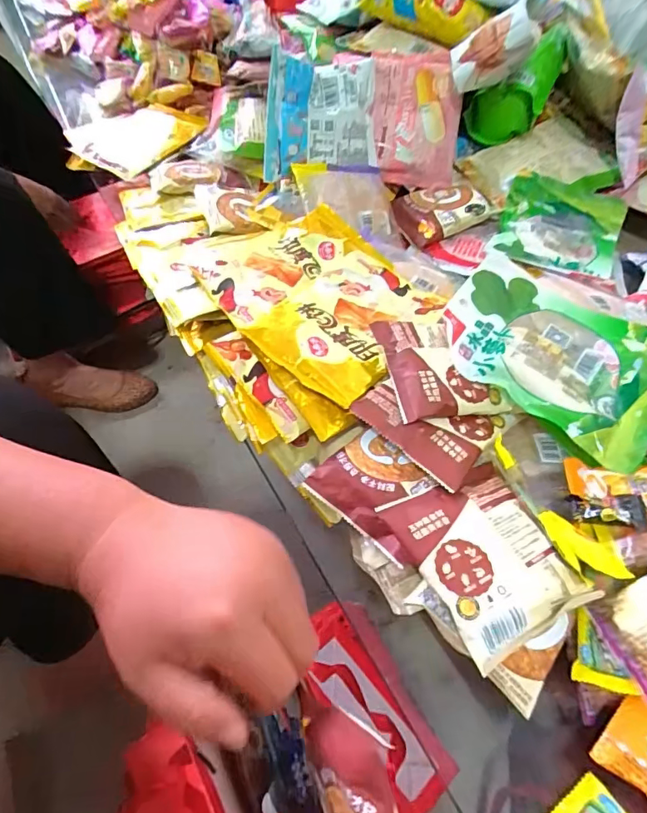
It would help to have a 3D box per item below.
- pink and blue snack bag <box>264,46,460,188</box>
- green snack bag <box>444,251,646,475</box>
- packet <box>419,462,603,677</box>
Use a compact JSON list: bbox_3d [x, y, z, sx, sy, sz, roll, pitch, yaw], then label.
[{"bbox_3d":[0.044,-0.315,0.526,0.204,0.136,0.046,-2,10,-14],"label":"pink and blue snack bag"},{"bbox_3d":[0.176,-0.042,0.361,0.169,0.031,0.130,34,61,21],"label":"green snack bag"},{"bbox_3d":[0.098,0.088,0.290,0.084,0.015,0.094,-24,58,-16],"label":"packet"}]

